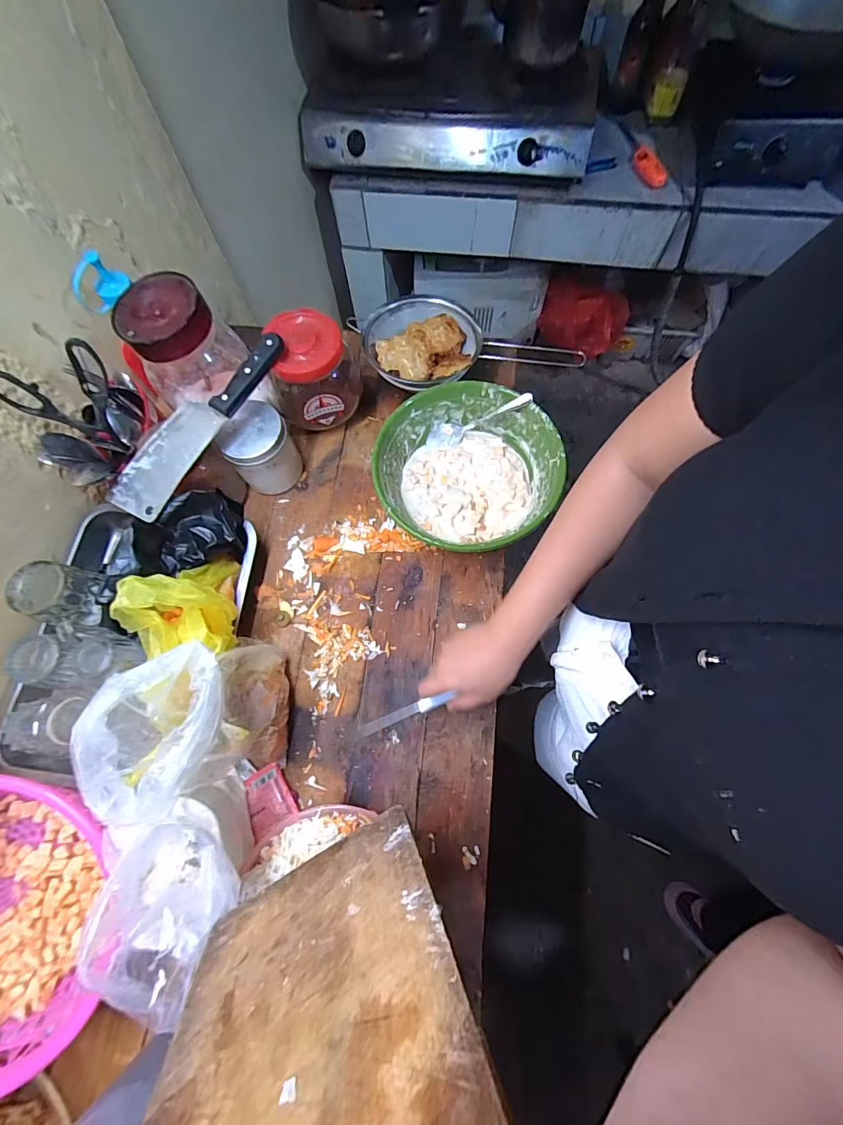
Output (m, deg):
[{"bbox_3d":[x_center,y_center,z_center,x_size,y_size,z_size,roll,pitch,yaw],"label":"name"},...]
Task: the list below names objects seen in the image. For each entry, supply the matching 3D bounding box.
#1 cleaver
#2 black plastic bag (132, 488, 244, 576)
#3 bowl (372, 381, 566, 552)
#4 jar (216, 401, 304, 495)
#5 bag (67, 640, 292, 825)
[{"bbox_3d":[-0.271,-0.173,0.506,0.067,0.011,0.268,34,85,8],"label":"cleaver"},{"bbox_3d":[-0.282,-0.031,0.519,0.098,0.080,0.084,-10,71,-1],"label":"black plastic bag"},{"bbox_3d":[0.062,-0.119,0.571,0.226,0.077,0.235,-1,71,2],"label":"bowl"},{"bbox_3d":[-0.219,-0.153,0.582,0.084,0.105,0.074,-27,72,-7],"label":"jar"},{"bbox_3d":[-0.212,0.153,0.423,0.093,0.226,0.145,0,71,3],"label":"bag"}]

